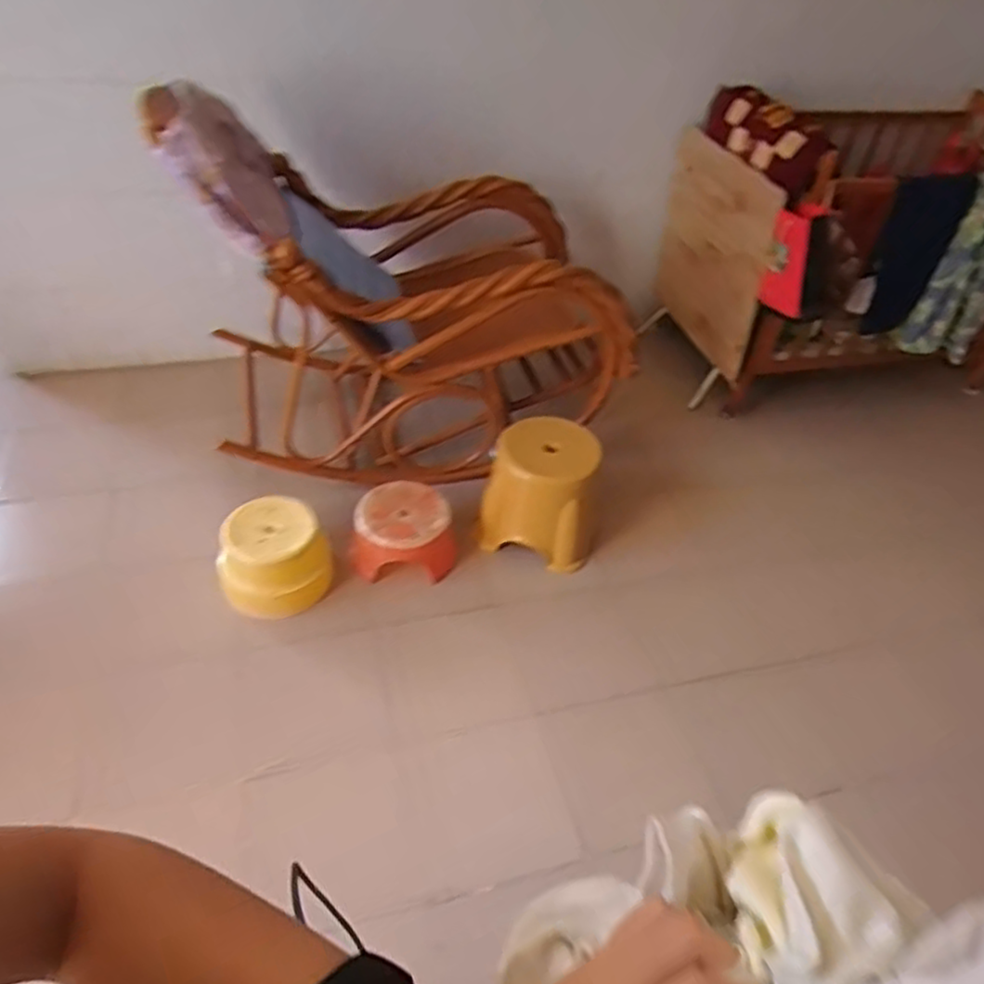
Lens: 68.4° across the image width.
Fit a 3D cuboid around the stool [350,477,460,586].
[{"bbox_3d":[-0.213,0.083,1.818,0.246,0.133,0.237,3,44,-3],"label":"stool"}]

